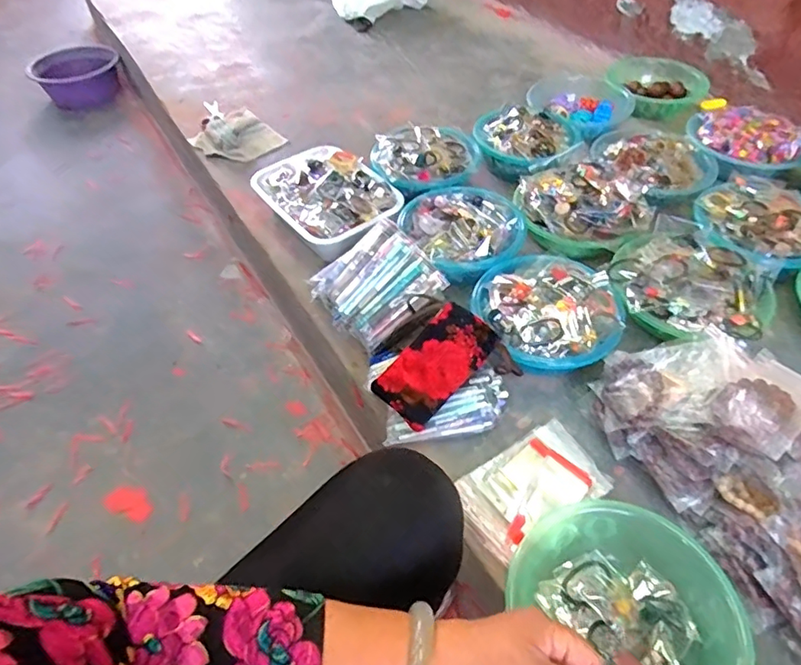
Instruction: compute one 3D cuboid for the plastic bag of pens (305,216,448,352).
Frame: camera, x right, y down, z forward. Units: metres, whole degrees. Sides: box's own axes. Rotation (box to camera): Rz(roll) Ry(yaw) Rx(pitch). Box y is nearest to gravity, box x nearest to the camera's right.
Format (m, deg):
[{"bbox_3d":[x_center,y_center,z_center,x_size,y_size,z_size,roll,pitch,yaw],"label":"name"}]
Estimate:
[{"bbox_3d":[-0.042,-0.077,0.870,0.176,0.071,0.162,-43,81,0],"label":"plastic bag of pens"}]

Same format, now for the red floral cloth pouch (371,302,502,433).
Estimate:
[{"bbox_3d":[0.050,0.044,0.758,0.094,0.026,0.174,40,74,10],"label":"red floral cloth pouch"}]

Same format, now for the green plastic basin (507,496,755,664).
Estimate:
[{"bbox_3d":[0.249,0.292,0.600,0.200,0.057,0.218,-1,49,1],"label":"green plastic basin"}]

